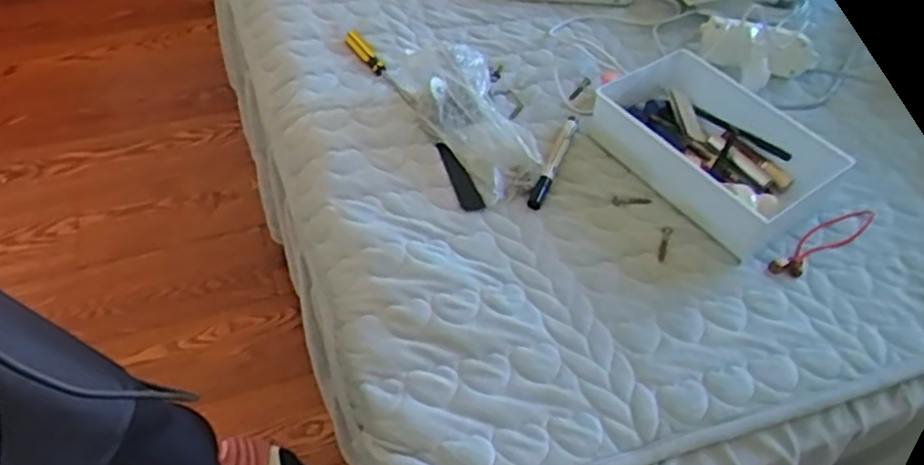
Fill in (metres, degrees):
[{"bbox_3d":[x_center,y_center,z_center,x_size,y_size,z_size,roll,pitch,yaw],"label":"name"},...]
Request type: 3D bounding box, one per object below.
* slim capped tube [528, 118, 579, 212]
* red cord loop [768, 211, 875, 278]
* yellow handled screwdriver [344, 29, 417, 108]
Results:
[{"bbox_3d":[0.098,-0.078,0.718,0.015,0.021,0.136,21,52,11],"label":"slim capped tube"},{"bbox_3d":[0.360,0.010,0.684,0.149,0.011,0.033,-27,59,-25],"label":"red cord loop"},{"bbox_3d":[-0.094,-0.190,0.783,0.014,0.015,0.145,-28,59,-26],"label":"yellow handled screwdriver"}]

